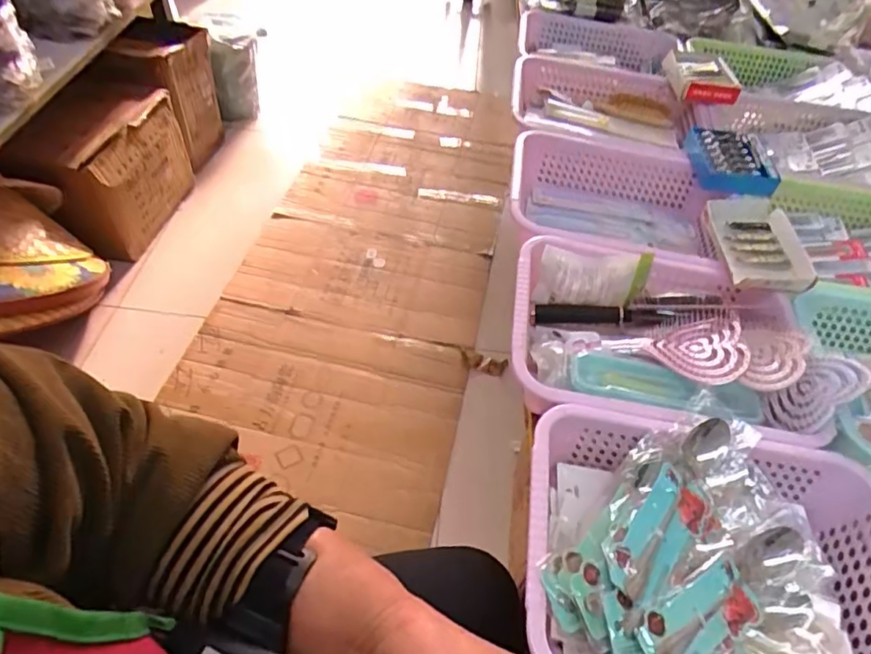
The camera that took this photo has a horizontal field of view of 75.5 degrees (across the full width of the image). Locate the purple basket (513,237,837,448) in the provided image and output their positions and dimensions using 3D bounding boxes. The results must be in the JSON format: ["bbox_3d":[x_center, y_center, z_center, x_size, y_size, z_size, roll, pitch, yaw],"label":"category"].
[{"bbox_3d":[0.258,0.016,0.668,0.334,0.083,0.256,9,50,2],"label":"purple basket"}]

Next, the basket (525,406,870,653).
[{"bbox_3d":[0.247,0.212,0.499,0.337,0.080,0.247,8,50,1],"label":"basket"}]

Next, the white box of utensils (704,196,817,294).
[{"bbox_3d":[0.430,-0.115,0.756,0.108,0.022,0.167,7,50,1],"label":"white box of utensils"}]

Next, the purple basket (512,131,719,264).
[{"bbox_3d":[0.268,-0.175,0.854,0.315,0.104,0.273,10,50,3],"label":"purple basket"}]

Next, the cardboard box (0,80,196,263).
[{"bbox_3d":[-0.772,-0.372,1.315,0.236,0.284,0.368,16,50,8],"label":"cardboard box"}]

